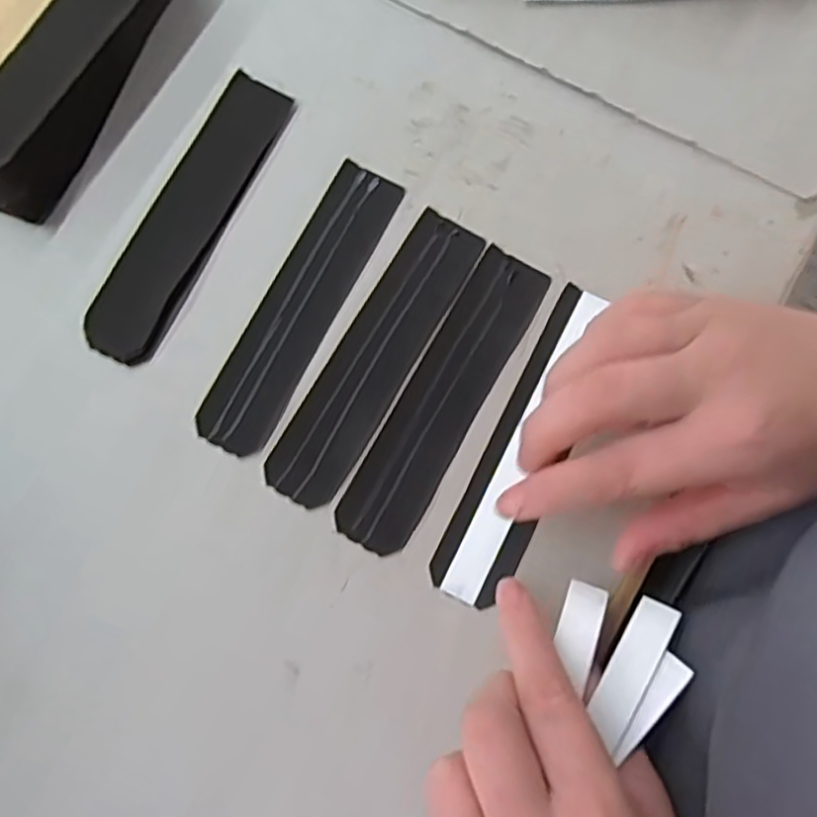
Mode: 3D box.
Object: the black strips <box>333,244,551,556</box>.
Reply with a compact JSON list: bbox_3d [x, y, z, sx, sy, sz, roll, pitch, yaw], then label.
[{"bbox_3d":[0.015,-0.005,0.303,0.033,0.005,0.139,29,82,6],"label":"black strips"}]

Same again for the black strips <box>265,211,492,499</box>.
[{"bbox_3d":[-0.015,-0.023,0.306,0.033,0.005,0.138,30,82,6],"label":"black strips"}]

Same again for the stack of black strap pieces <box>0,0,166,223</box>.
[{"bbox_3d":[-0.147,-0.156,0.318,0.045,0.026,0.147,32,82,7],"label":"stack of black strap pieces"}]

